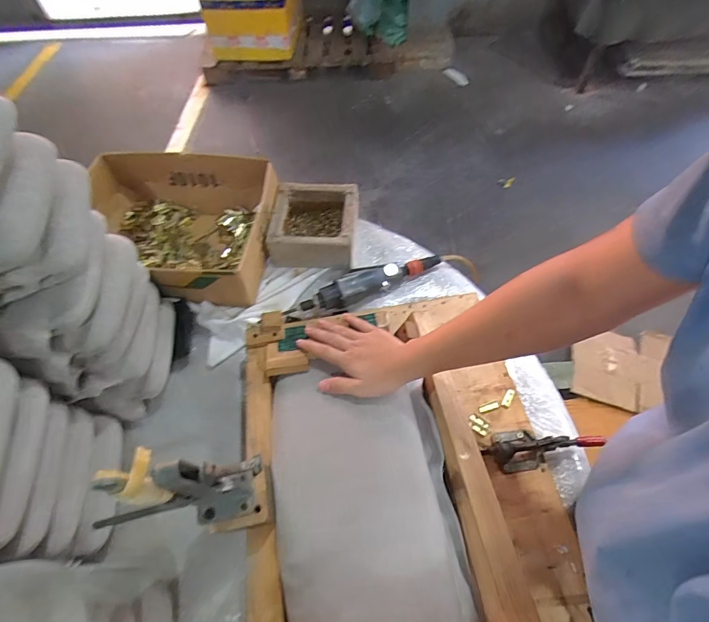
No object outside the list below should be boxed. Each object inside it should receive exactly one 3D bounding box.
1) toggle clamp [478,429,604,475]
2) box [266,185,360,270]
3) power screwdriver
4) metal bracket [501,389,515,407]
[{"bbox_3d":[0.277,0.192,0.569,0.182,0.039,0.057,-9,59,-3],"label":"toggle clamp"},{"bbox_3d":[-0.079,-0.178,0.816,0.171,0.073,0.176,2,59,4],"label":"box"},{"bbox_3d":[0.019,-0.054,0.746,0.320,0.040,0.054,-25,61,-12],"label":"power screwdriver"},{"bbox_3d":[0.242,0.137,0.620,0.013,0.007,0.031,28,64,18],"label":"metal bracket"}]

